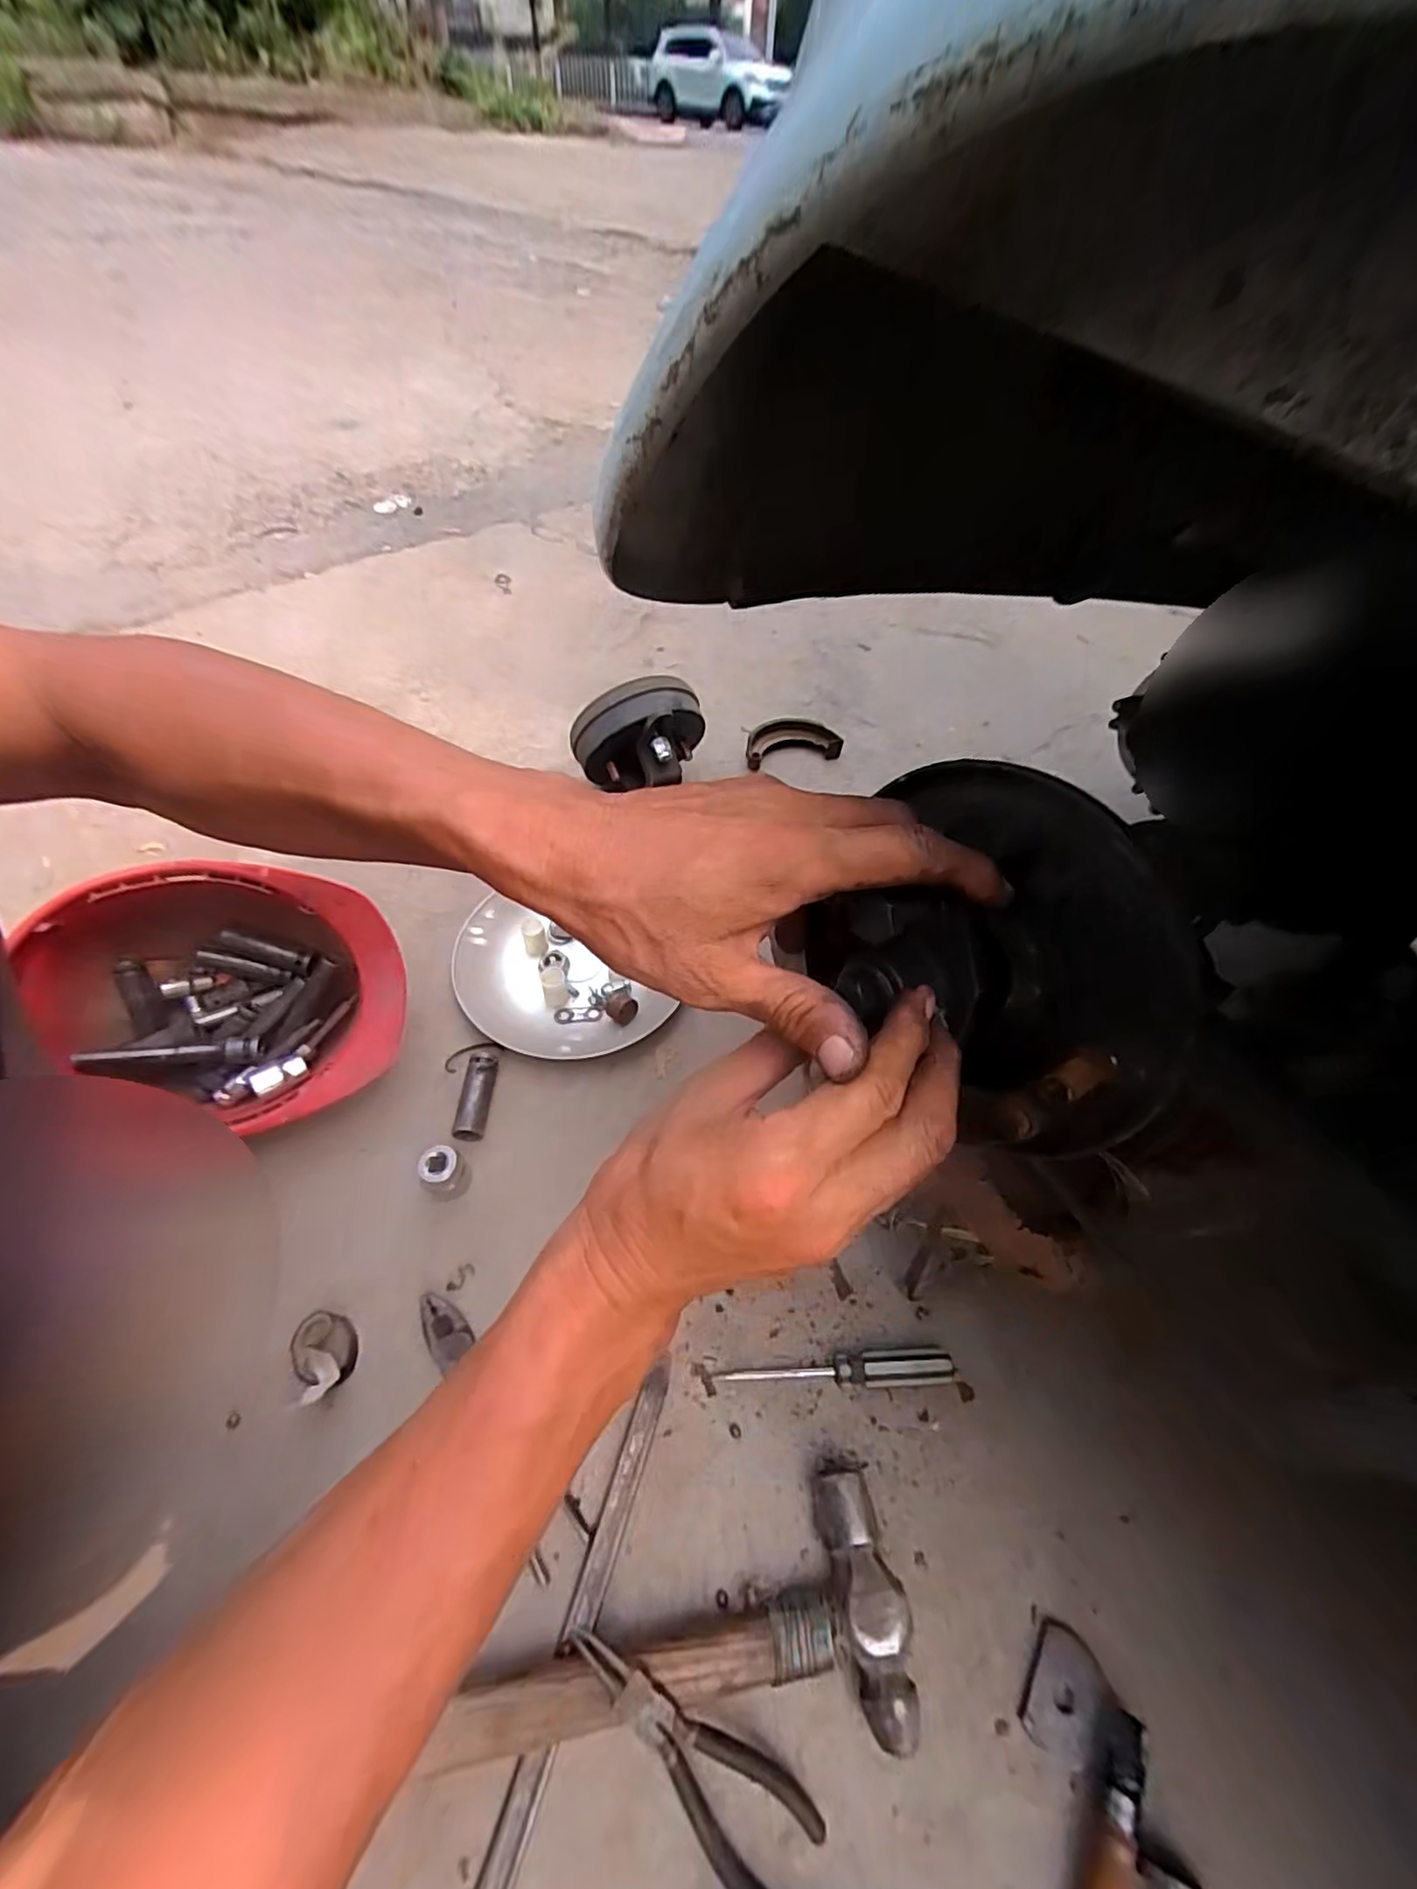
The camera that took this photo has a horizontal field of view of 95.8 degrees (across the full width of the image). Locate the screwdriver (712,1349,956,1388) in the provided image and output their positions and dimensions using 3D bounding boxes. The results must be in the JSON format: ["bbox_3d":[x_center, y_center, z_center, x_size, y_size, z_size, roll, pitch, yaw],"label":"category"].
[{"bbox_3d":[0.096,0.325,0.487,0.177,0.023,0.024,0,53,-4],"label":"screwdriver"}]

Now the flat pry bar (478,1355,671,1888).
[{"bbox_3d":[-0.080,0.426,0.404,0.018,0.013,0.285,17,54,8],"label":"flat pry bar"}]

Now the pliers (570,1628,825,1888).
[{"bbox_3d":[-0.008,0.453,0.364,0.054,0.026,0.155,-40,82,-20],"label":"pliers"}]

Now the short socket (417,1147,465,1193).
[{"bbox_3d":[-0.225,0.194,0.544,0.032,0.052,0.027,-35,63,-27],"label":"short socket"}]

